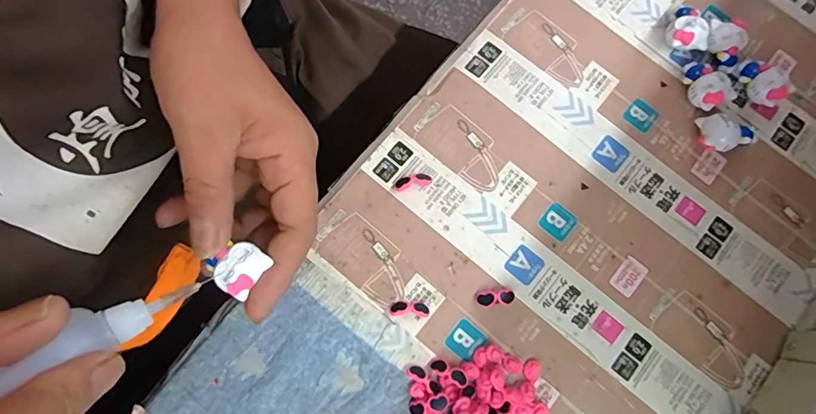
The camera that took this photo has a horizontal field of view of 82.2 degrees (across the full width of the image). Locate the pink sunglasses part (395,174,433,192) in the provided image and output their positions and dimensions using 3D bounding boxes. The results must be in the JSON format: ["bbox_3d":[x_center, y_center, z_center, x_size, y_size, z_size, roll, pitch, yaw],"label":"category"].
[{"bbox_3d":[0.003,-0.016,0.299,0.024,0.008,0.008,-15,80,-5],"label":"pink sunglasses part"}]

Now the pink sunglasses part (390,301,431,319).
[{"bbox_3d":[0.001,0.062,0.283,0.023,0.007,0.009,3,79,-2],"label":"pink sunglasses part"}]

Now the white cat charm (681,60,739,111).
[{"bbox_3d":[0.198,-0.082,0.314,0.021,0.020,0.035,-33,82,-8],"label":"white cat charm"}]

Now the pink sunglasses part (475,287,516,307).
[{"bbox_3d":[0.054,0.055,0.286,0.024,0.007,0.010,-6,80,-3],"label":"pink sunglasses part"}]

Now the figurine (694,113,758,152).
[{"bbox_3d":[0.207,-0.048,0.307,0.029,0.022,0.023,1,79,-2],"label":"figurine"}]

